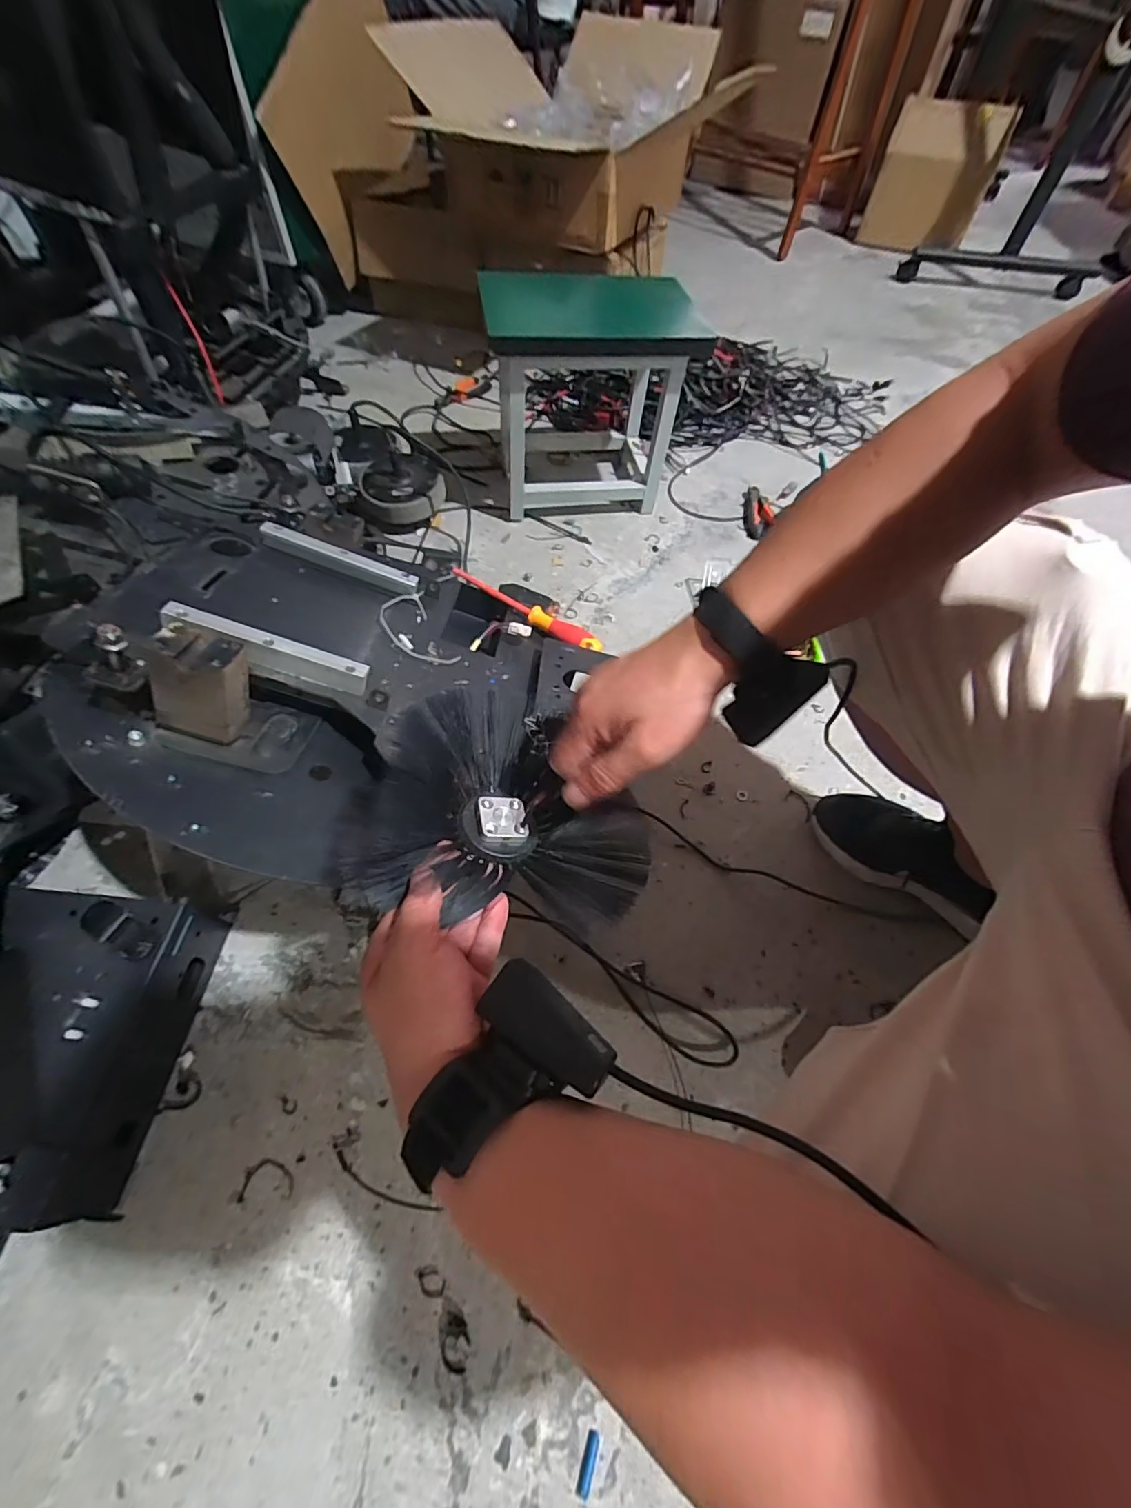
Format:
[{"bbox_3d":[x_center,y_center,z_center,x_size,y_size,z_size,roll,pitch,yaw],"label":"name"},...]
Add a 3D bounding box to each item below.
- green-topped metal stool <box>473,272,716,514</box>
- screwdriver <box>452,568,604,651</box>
[{"bbox_3d":[0.045,-0.638,0.970,0.325,0.298,0.287,-7,59,-6],"label":"green-topped metal stool"},{"bbox_3d":[-0.053,-0.200,0.730,0.236,0.030,0.029,30,61,16],"label":"screwdriver"}]

